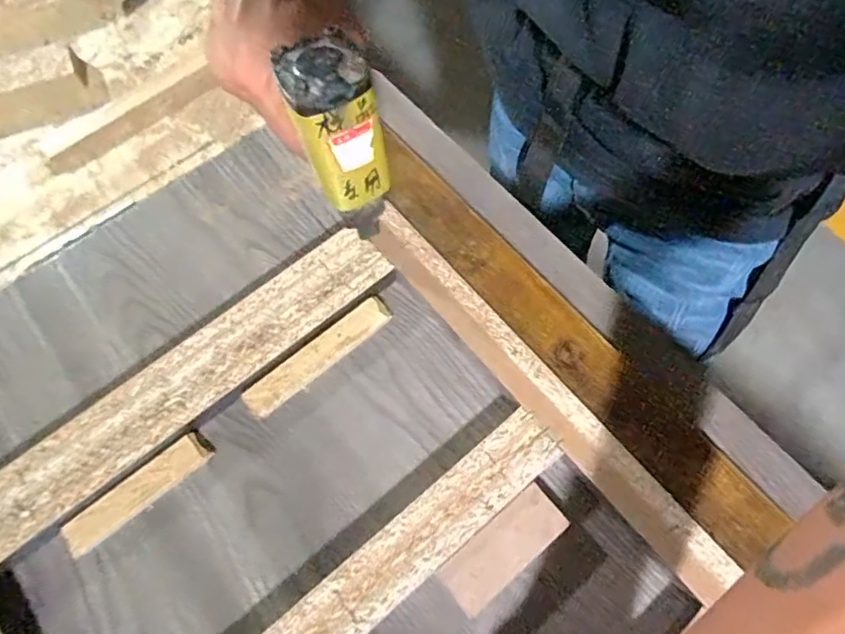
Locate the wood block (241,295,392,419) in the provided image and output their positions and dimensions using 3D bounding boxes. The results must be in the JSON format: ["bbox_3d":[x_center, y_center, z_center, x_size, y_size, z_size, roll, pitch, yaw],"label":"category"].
[{"bbox_3d":[-0.070,0.026,0.381,0.113,0.009,0.023,-38,73,-14],"label":"wood block"}]

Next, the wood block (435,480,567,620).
[{"bbox_3d":[0.048,0.137,0.332,0.078,0.017,0.032,-38,73,-14],"label":"wood block"}]

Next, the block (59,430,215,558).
[{"bbox_3d":[-0.179,0.110,0.350,0.097,0.008,0.021,-38,73,-14],"label":"block"}]

